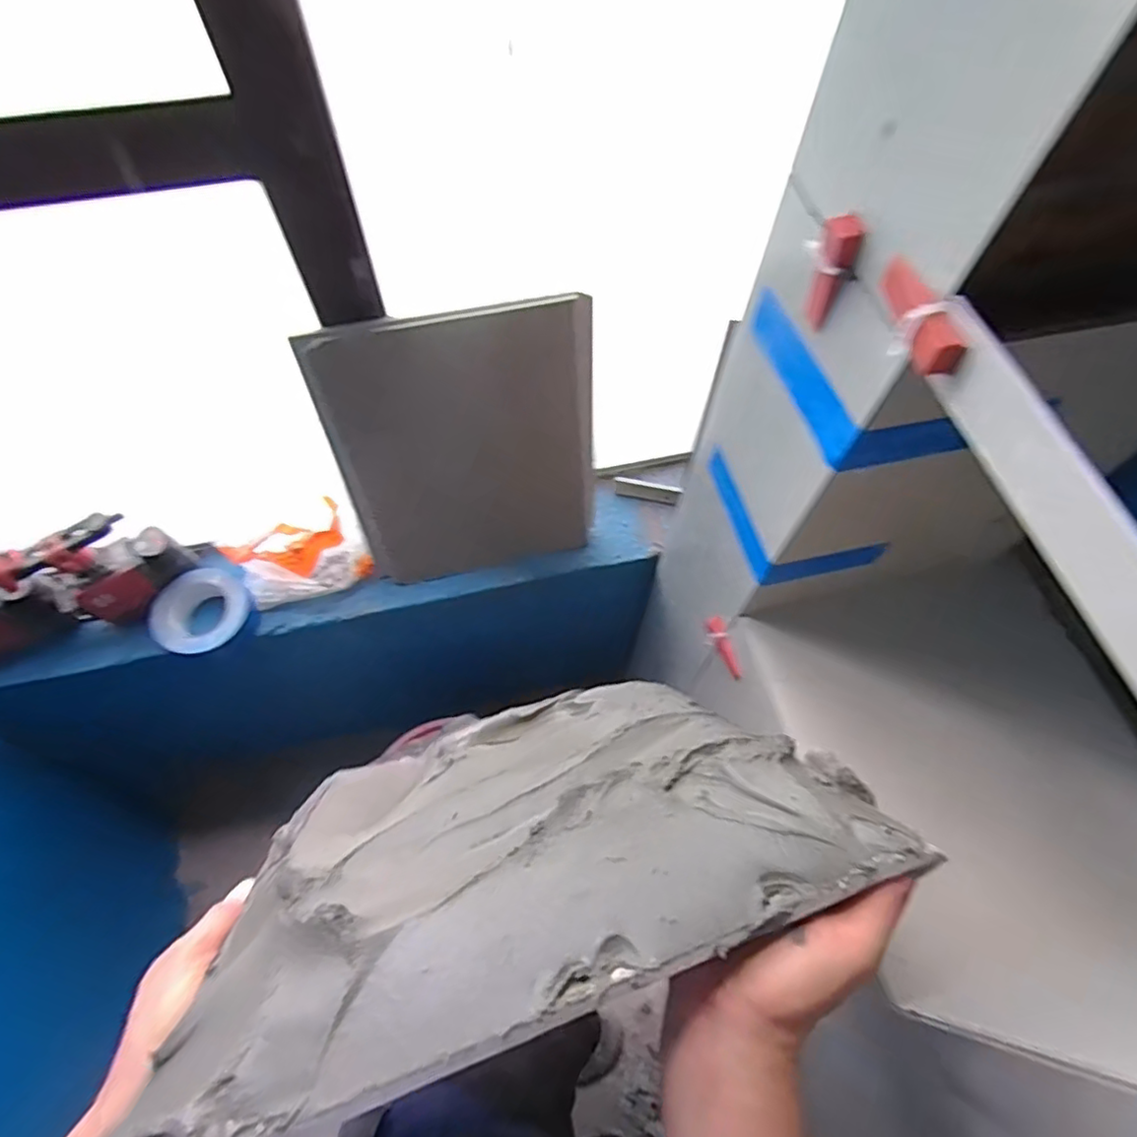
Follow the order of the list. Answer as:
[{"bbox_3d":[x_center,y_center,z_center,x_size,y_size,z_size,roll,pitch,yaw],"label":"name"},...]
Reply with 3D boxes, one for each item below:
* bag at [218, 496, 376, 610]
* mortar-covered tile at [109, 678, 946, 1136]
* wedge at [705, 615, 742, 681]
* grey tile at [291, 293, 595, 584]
[{"bbox_3d":[-0.373,-0.019,0.870,0.168,0.099,0.093,-25,66,-15],"label":"bag"},{"bbox_3d":[-0.037,0.143,0.387,0.353,0.284,0.055,-15,104,-11],"label":"mortar-covered tile"},{"bbox_3d":[0.181,0.093,0.731,0.012,0.029,0.080,-24,95,-15],"label":"wedge"},{"bbox_3d":[-0.118,-0.142,0.795,0.310,0.362,0.027,-12,43,-7],"label":"grey tile"}]

